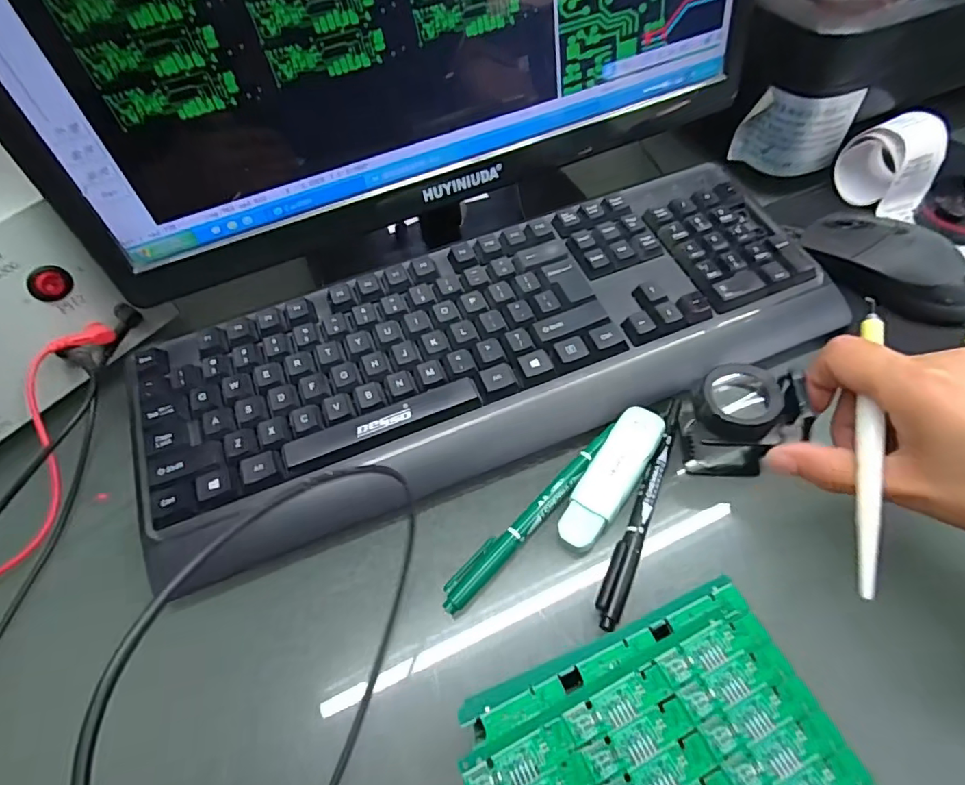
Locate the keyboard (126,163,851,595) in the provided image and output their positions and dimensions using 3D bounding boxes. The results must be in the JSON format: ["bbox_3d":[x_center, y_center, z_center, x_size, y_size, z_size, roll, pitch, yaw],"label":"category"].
[{"bbox_3d":[0.006,-0.034,0.332,0.424,0.033,0.155,-21,54,-11],"label":"keyboard"}]

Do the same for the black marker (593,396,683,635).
[{"bbox_3d":[0.087,0.058,0.284,0.013,0.006,0.138,19,57,18],"label":"black marker"}]

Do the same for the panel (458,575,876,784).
[{"bbox_3d":[0.068,0.139,0.197,0.128,0.004,0.098,-23,55,-12],"label":"panel"}]

